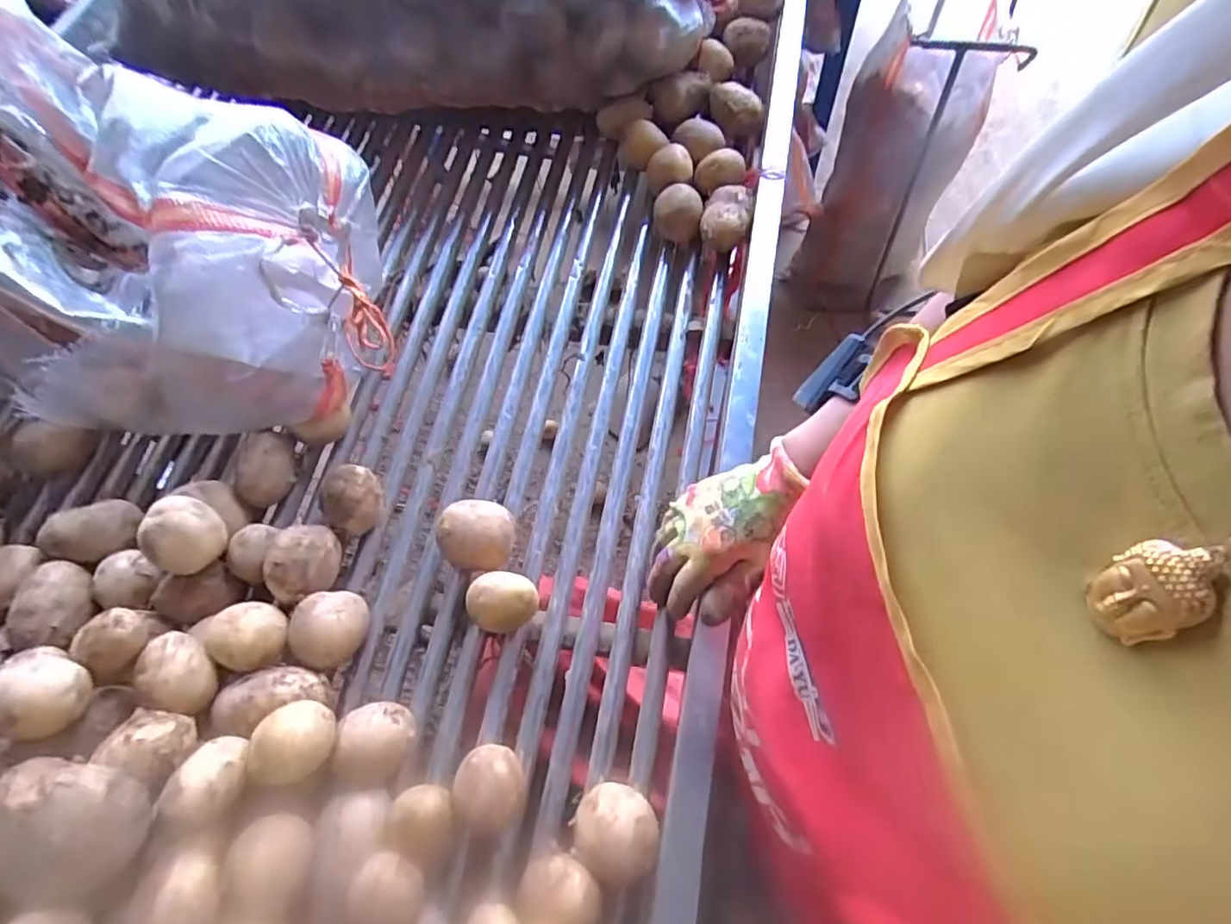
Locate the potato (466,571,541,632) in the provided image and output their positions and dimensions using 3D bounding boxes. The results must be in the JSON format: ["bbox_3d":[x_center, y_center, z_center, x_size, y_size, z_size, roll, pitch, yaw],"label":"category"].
[{"bbox_3d":[-0.091,0.120,0.516,0.057,0.049,0.043,1,61,3],"label":"potato"}]

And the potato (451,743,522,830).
[{"bbox_3d":[-0.092,0.240,0.463,0.049,0.046,0.053,-1,60,2],"label":"potato"}]

